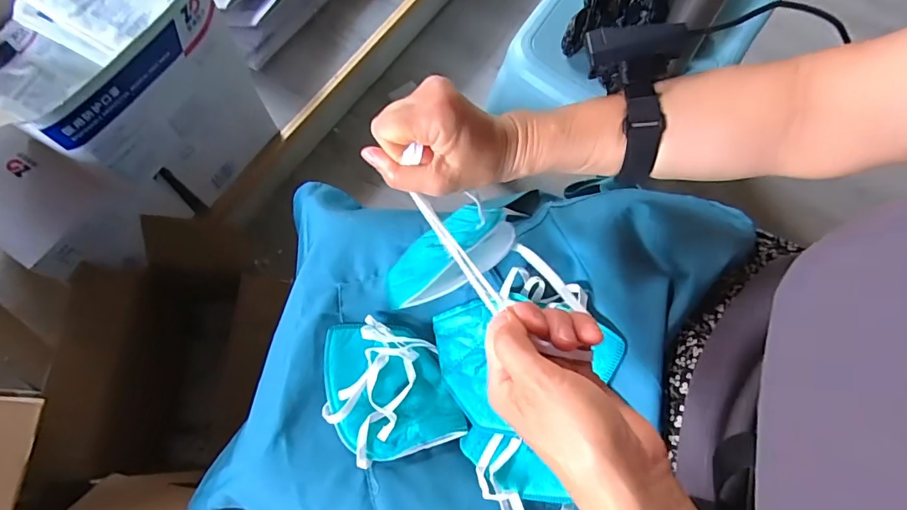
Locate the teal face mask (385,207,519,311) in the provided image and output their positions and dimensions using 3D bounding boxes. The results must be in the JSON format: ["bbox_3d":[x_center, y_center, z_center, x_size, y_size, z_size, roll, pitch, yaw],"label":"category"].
[{"bbox_3d":[-0.003,0.006,0.396,0.111,0.098,0.040,-40,112,-16],"label":"teal face mask"}]

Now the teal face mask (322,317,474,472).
[{"bbox_3d":[-0.058,0.111,0.418,0.099,0.026,0.121,-22,74,-9],"label":"teal face mask"}]

